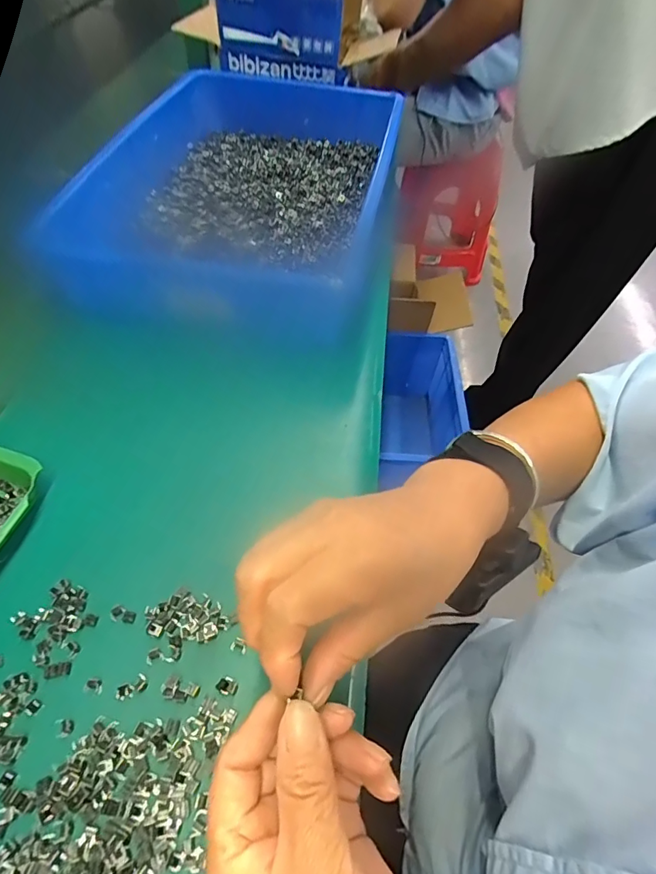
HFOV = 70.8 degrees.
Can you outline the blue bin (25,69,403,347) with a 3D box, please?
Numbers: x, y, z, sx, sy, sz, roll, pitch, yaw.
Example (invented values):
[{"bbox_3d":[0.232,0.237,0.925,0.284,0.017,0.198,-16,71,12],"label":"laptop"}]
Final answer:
[{"bbox_3d":[-0.082,-0.309,0.542,0.294,0.074,0.412,9,54,3],"label":"blue bin"}]

